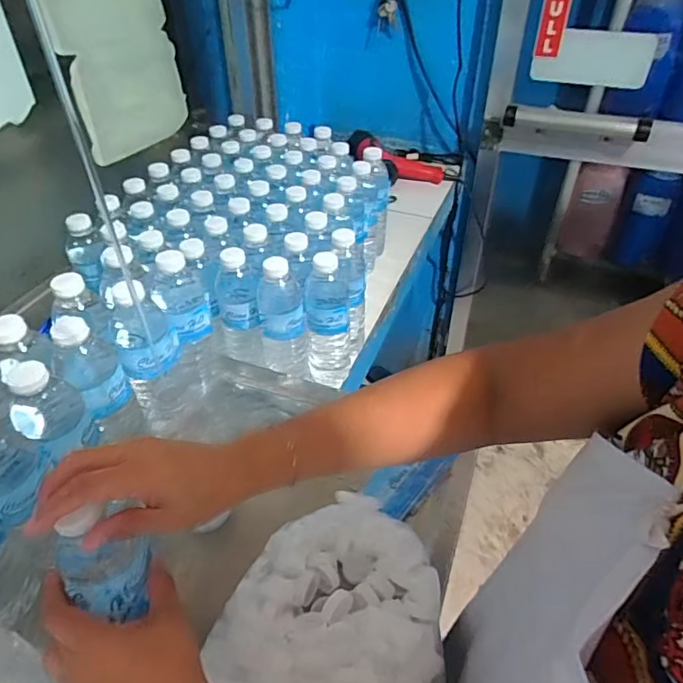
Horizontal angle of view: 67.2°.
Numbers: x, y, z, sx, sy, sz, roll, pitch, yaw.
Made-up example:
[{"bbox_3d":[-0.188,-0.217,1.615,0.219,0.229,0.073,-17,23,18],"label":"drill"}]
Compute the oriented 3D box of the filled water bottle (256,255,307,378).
[{"bbox_3d":[-0.079,-0.021,0.702,0.062,0.203,0.056,-5,42,-5],"label":"filled water bottle"}]

